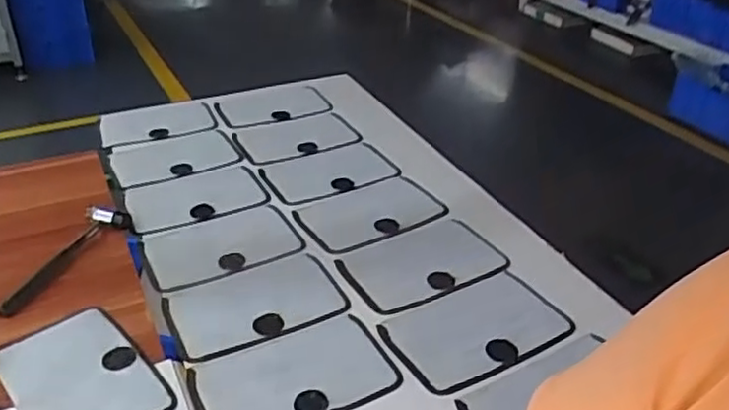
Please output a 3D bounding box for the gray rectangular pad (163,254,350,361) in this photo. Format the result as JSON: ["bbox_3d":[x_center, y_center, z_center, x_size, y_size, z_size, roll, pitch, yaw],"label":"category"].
[{"bbox_3d":[-0.143,0.128,0.900,0.217,0.015,0.138,-13,34,-21],"label":"gray rectangular pad"}]

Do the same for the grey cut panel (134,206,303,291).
[{"bbox_3d":[-0.212,0.059,1.007,0.216,0.010,0.136,-15,36,-21],"label":"grey cut panel"}]

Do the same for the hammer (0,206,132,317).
[{"bbox_3d":[-0.420,0.073,0.958,0.072,0.027,0.229,8,32,12],"label":"hammer"}]

